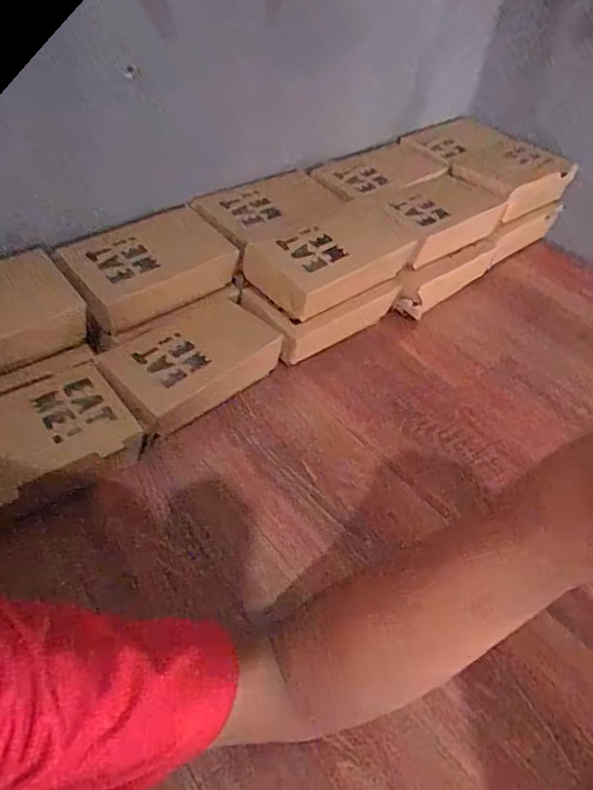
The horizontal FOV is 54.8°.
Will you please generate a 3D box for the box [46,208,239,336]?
[{"bbox_3d":[-0.148,-0.126,0.573,0.154,0.053,0.102,-29,53,-30],"label":"box"}]

